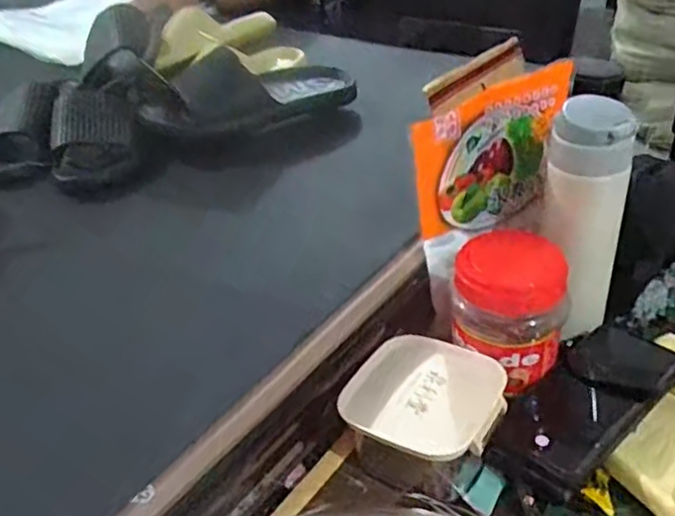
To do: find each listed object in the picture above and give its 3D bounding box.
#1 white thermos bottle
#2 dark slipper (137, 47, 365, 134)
[{"bbox_3d":[0.205,-0.031,0.533,0.062,0.192,0.065,-23,40,-23],"label":"white thermos bottle"},{"bbox_3d":[-0.108,-0.209,0.789,0.270,0.075,0.092,-11,37,-8],"label":"dark slipper"}]

